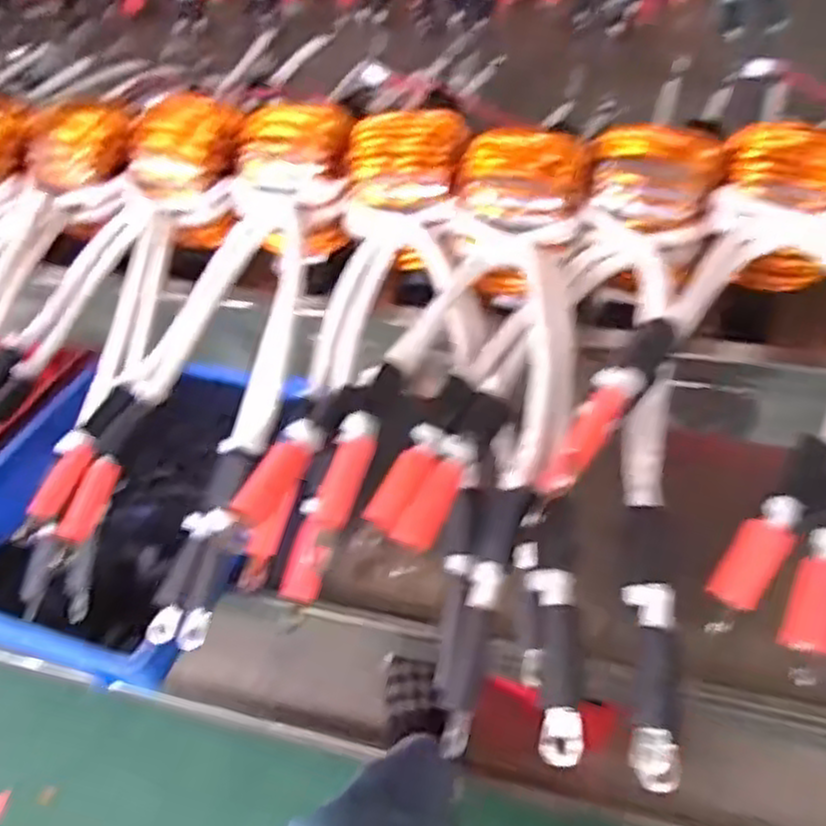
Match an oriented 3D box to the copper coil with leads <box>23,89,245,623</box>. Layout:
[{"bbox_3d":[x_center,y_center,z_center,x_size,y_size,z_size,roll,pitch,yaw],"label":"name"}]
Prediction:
[{"bbox_3d":[-0.151,-0.055,0.421,0.072,0.068,0.325,4,67,9],"label":"copper coil with leads"}]

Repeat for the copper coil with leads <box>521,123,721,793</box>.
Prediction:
[{"bbox_3d":[0.092,-0.016,0.320,0.061,0.065,0.308,9,49,13],"label":"copper coil with leads"}]

